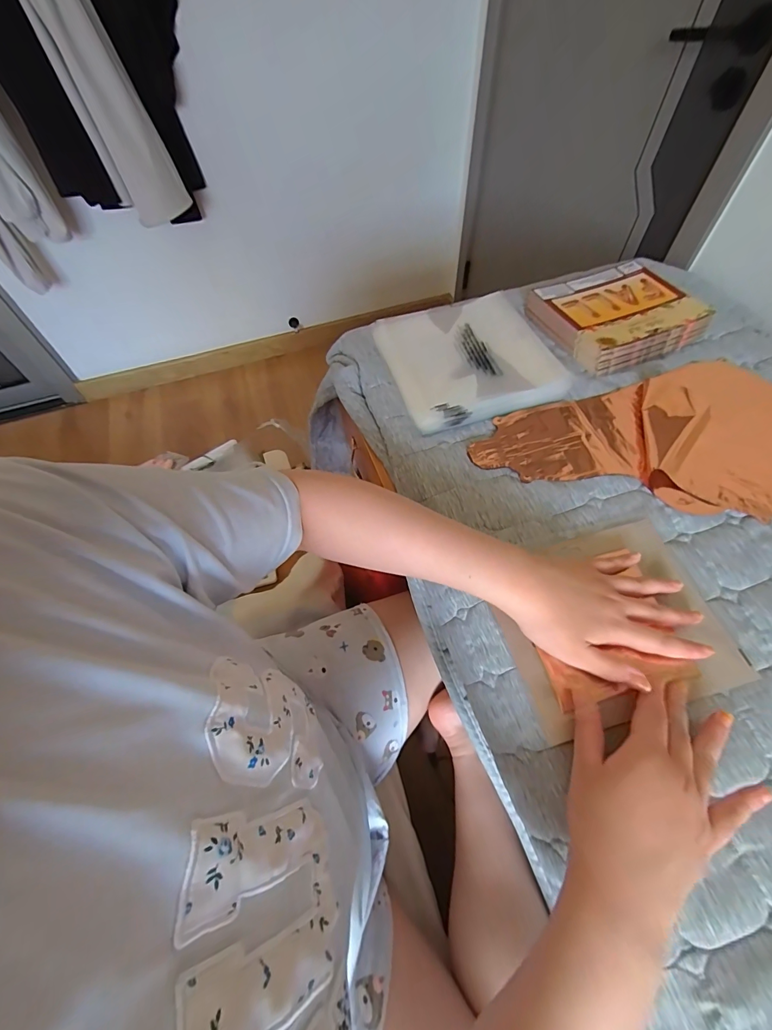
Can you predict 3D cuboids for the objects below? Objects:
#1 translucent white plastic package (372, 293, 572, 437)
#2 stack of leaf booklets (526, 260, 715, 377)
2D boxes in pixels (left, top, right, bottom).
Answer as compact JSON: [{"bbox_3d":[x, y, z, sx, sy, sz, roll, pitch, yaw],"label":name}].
[{"bbox_3d":[0.111,-0.224,0.561,0.212,0.033,0.222,-16,58,-7],"label":"translucent white plastic package"},{"bbox_3d":[0.339,-0.297,0.591,0.214,0.040,0.175,-20,58,-9],"label":"stack of leaf booklets"}]

